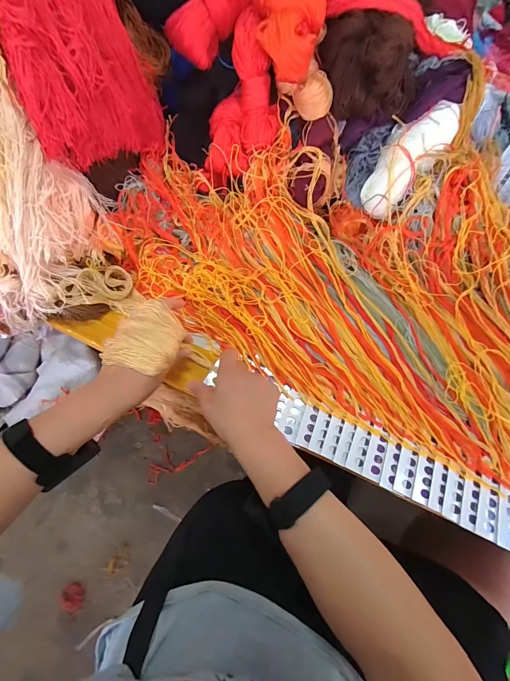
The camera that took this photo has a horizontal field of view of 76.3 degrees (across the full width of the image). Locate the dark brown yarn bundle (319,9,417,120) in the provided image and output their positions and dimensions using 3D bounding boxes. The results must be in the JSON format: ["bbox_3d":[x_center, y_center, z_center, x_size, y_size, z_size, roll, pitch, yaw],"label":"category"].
[{"bbox_3d":[0.152,-0.368,0.441,0.114,0.079,0.129,-2,65,1],"label":"dark brown yarn bundle"}]

